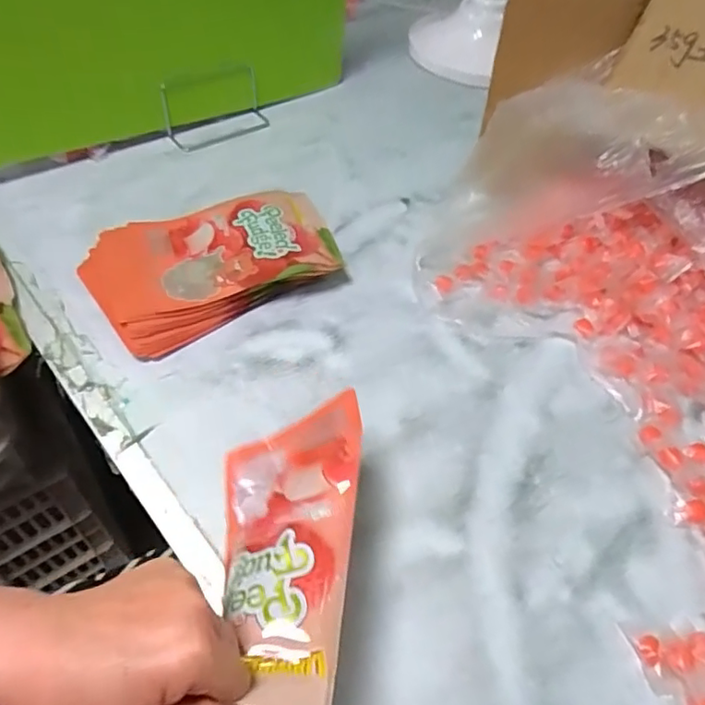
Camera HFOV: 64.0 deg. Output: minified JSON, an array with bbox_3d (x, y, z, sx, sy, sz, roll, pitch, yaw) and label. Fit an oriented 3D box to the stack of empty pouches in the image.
[{"bbox_3d":[-0.164,-0.117,0.657,0.273,0.041,0.207,-26,58,-22],"label":"stack of empty pouches"}]

